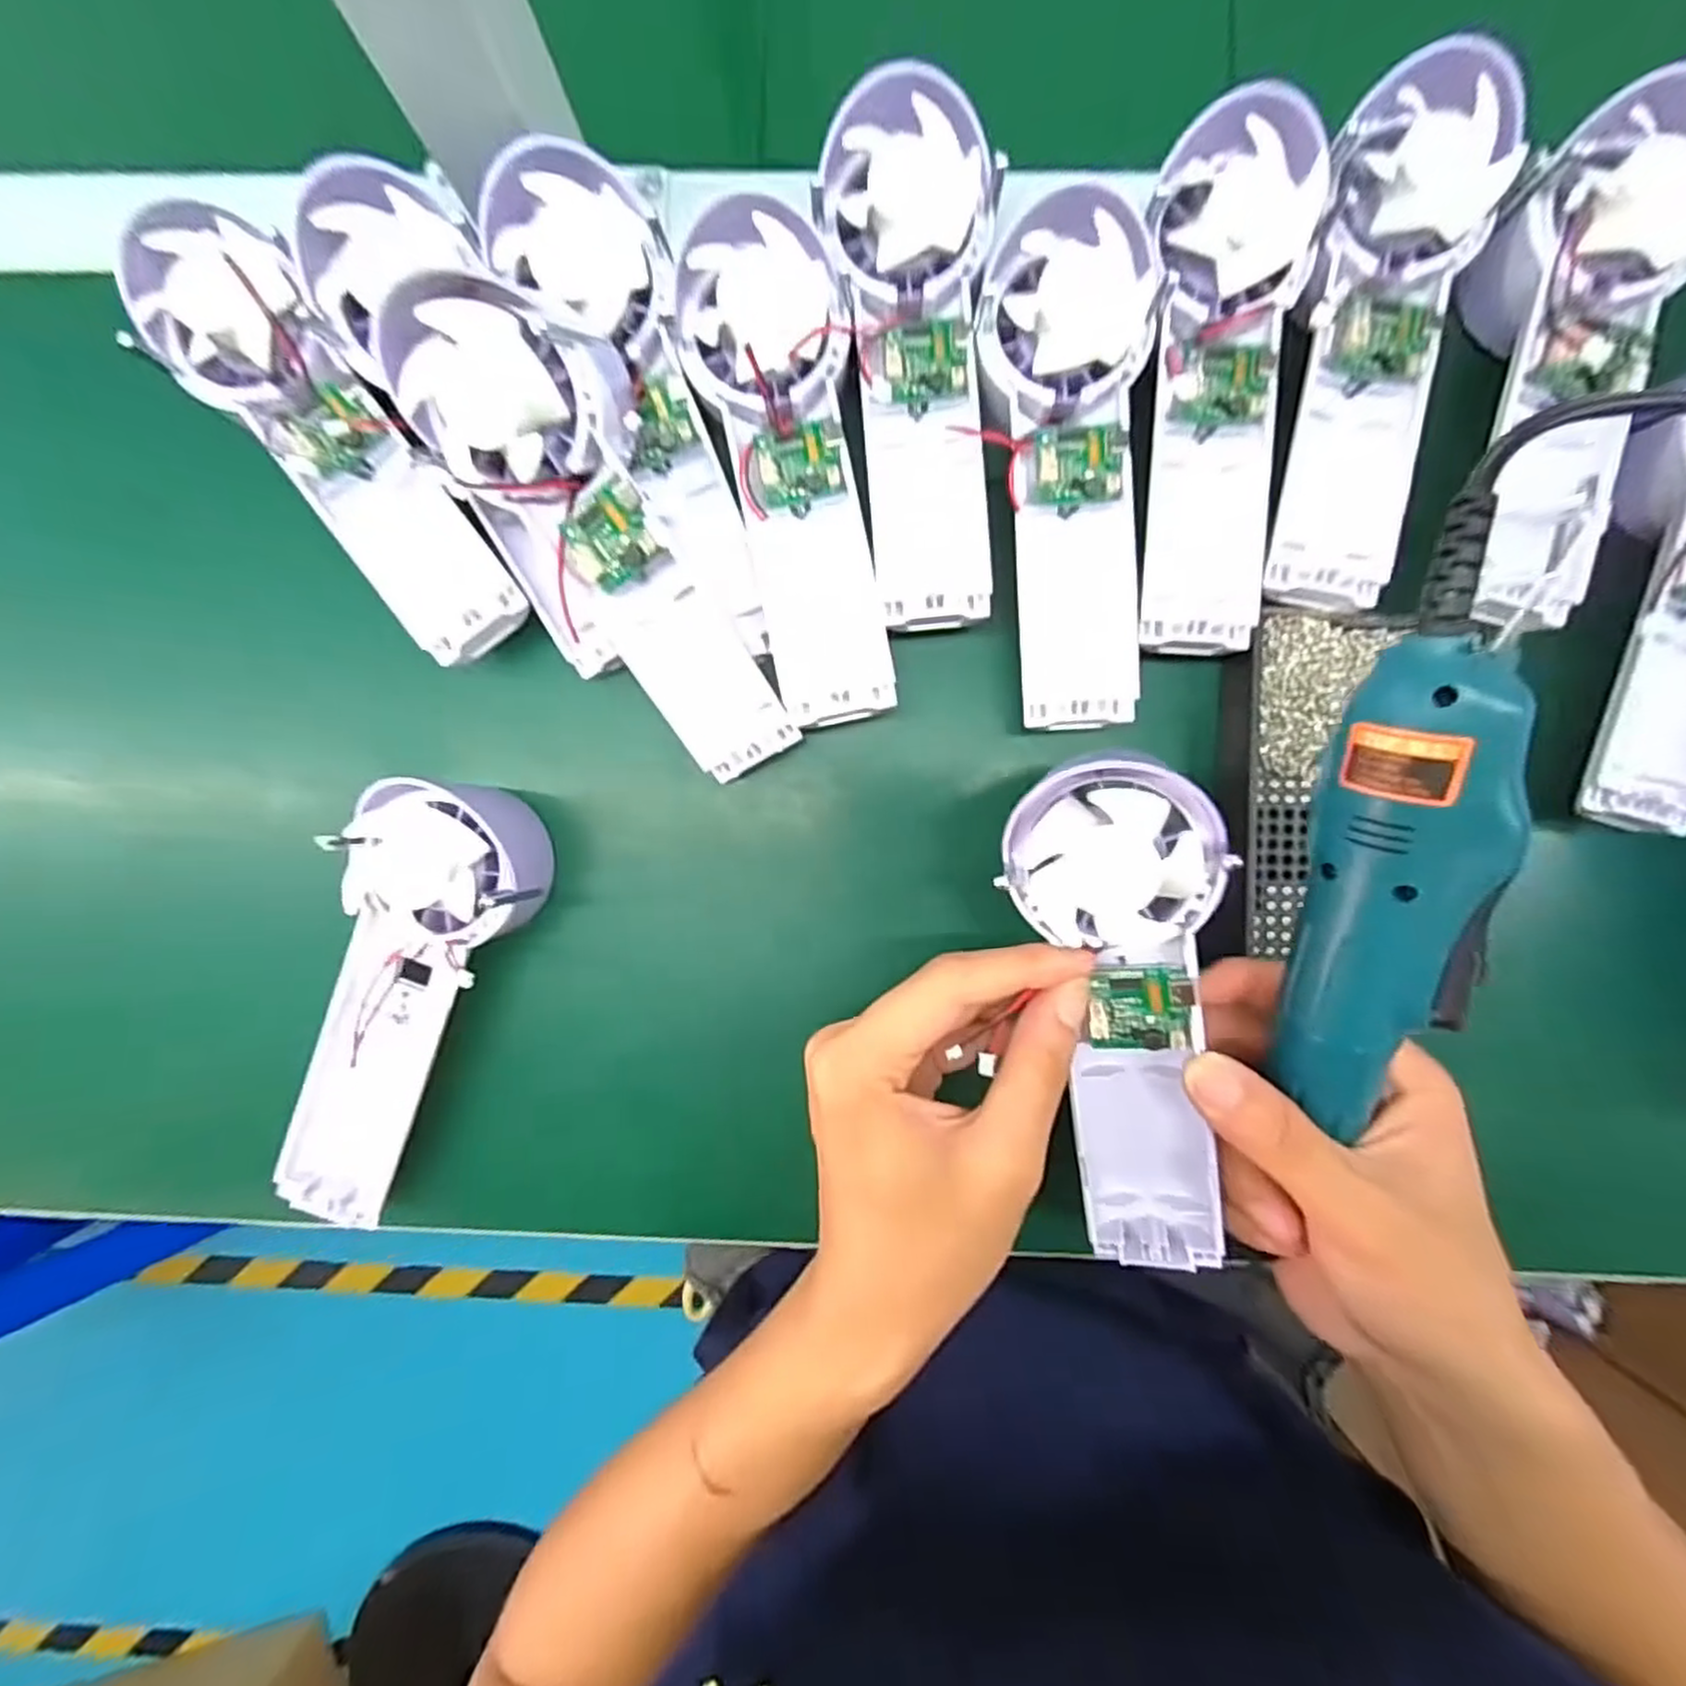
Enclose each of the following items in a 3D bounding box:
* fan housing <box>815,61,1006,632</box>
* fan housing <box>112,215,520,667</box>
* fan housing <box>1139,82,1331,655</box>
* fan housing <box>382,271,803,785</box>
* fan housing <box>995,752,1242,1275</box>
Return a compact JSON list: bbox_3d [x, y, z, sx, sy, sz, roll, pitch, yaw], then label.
[{"bbox_3d":[0.031,-0.170,0.252,0.057,0.028,0.172,-10,90,1],"label":"fan housing"},{"bbox_3d":[-0.187,-0.150,0.266,0.063,0.032,0.178,-44,90,1],"label":"fan housing"},{"bbox_3d":[0.136,-0.159,0.255,0.057,0.036,0.174,2,91,1],"label":"fan housing"},{"bbox_3d":[-0.081,-0.105,0.254,0.064,0.037,0.182,-33,115,1],"label":"fan housing"},{"bbox_3d":[0.092,0.059,0.230,0.059,0.029,0.174,-11,106,1],"label":"fan housing"}]

